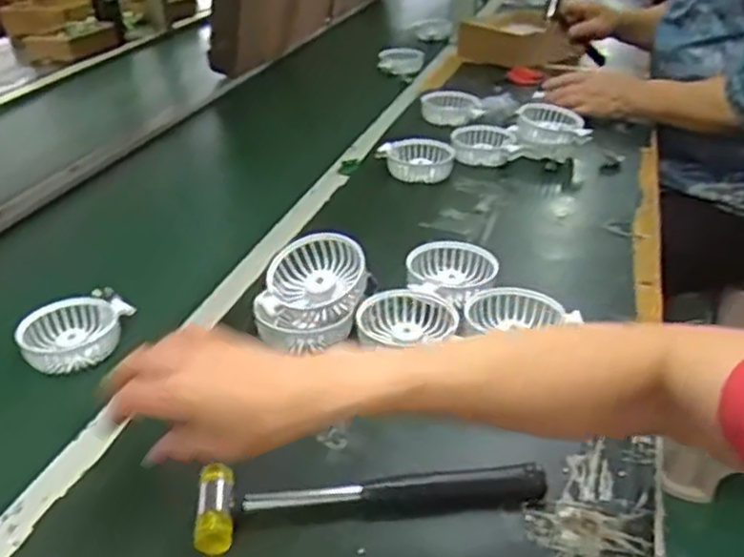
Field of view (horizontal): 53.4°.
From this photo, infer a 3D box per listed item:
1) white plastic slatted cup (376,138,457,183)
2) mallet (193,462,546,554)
[{"bbox_3d":[0.061,-0.166,1.042,0.109,0.035,0.084,5,32,11],"label":"white plastic slatted cup"},{"bbox_3d":[0.003,0.153,0.509,0.238,0.036,0.063,-4,31,-3],"label":"mallet"}]

